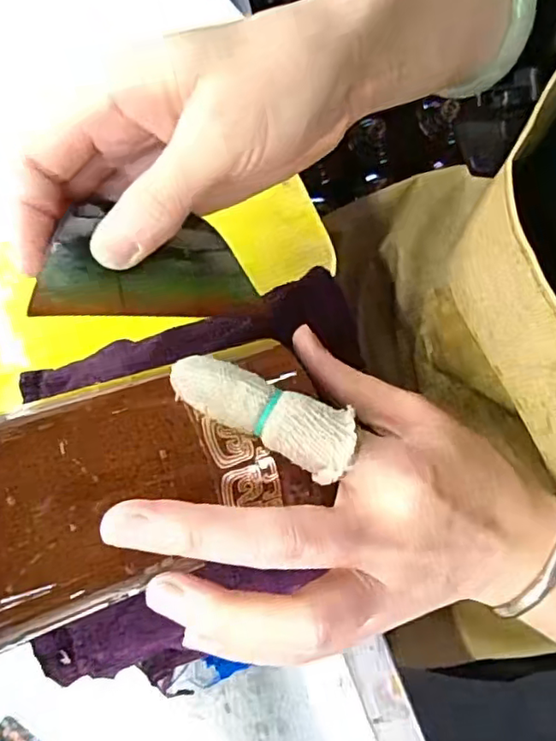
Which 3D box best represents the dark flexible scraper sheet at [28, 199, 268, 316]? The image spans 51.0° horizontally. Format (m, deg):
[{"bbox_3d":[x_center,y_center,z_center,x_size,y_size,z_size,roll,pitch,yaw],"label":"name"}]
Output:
[{"bbox_3d":[-0.051,-0.043,0.226,0.085,0.011,0.049,-6,77,-30],"label":"dark flexible scraper sheet"}]

